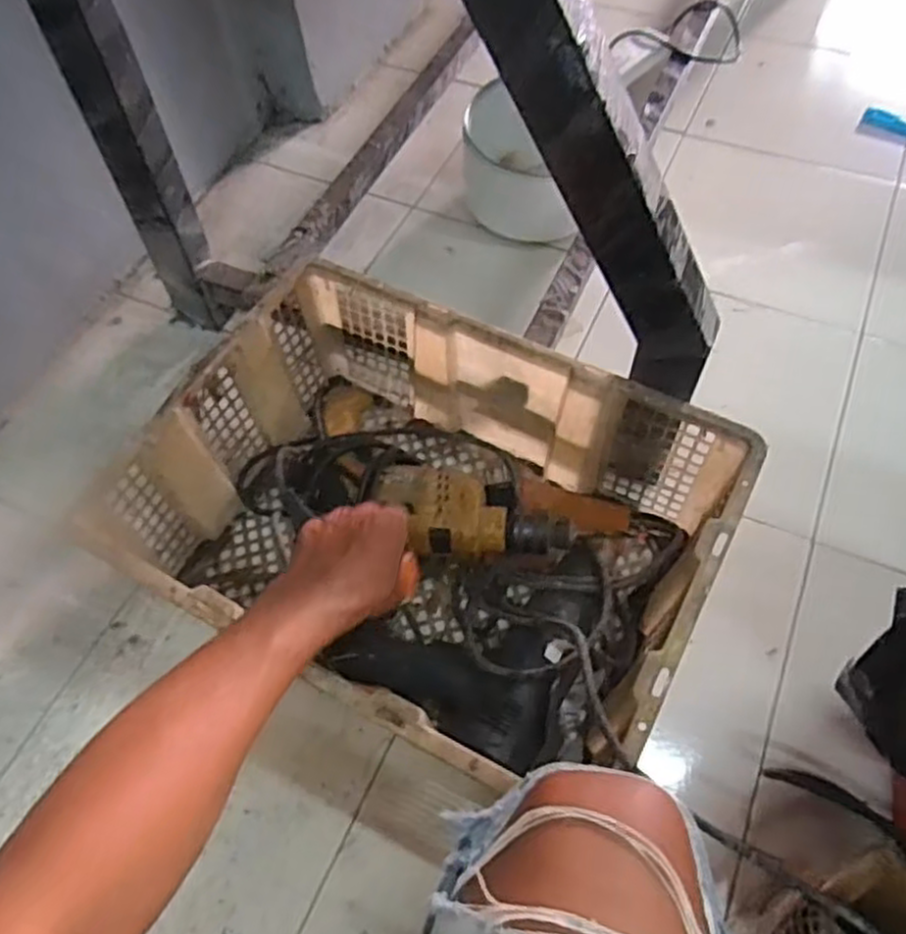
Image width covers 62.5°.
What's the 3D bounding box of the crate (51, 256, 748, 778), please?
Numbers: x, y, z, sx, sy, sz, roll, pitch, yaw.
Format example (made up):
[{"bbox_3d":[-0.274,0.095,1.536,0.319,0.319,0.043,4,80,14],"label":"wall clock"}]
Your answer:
[{"bbox_3d":[-0.022,0.051,0.675,0.461,0.168,0.334,24,62,15],"label":"crate"}]

